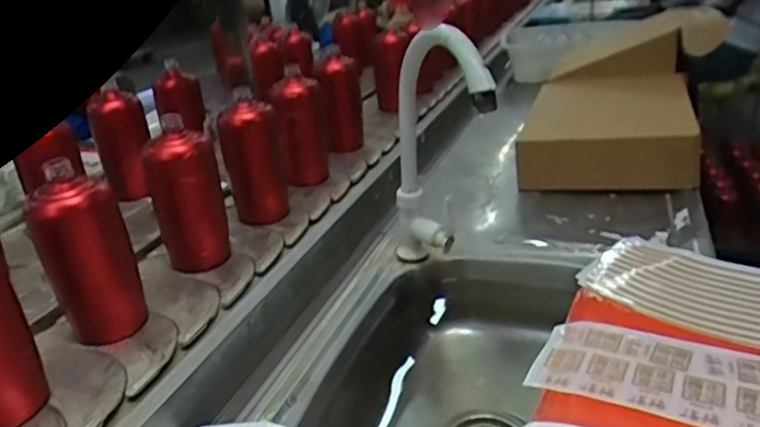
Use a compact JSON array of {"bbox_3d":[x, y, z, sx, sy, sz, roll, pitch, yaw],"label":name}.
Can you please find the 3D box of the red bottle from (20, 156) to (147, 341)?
[{"bbox_3d":[-0.292,0.047,0.618,0.064,0.172,0.064,2,27,14],"label":"red bottle"}]

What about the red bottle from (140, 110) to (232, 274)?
[{"bbox_3d":[-0.232,-0.017,0.749,0.061,0.168,0.076,11,30,31],"label":"red bottle"}]

